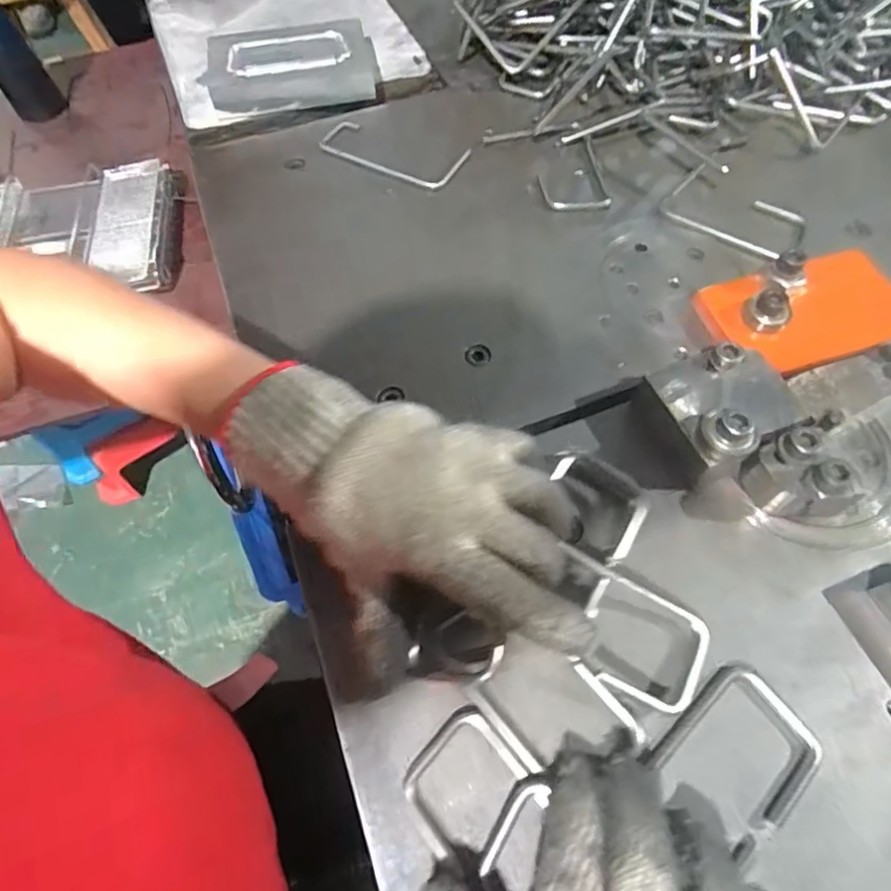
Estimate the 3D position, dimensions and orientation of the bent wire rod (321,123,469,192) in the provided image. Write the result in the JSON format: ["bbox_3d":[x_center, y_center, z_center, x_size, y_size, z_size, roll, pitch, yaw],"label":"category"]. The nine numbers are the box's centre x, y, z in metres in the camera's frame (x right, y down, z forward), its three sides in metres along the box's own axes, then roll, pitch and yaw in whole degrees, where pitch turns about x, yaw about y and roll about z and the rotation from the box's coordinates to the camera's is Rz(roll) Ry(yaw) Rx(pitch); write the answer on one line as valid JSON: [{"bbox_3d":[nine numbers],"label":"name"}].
[{"bbox_3d":[-0.045,-0.246,0.465,0.122,0.008,0.051,24,66,14],"label":"bent wire rod"}]

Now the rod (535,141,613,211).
[{"bbox_3d":[0.099,-0.214,0.443,0.051,0.004,0.079,-6,62,-1],"label":"rod"}]

